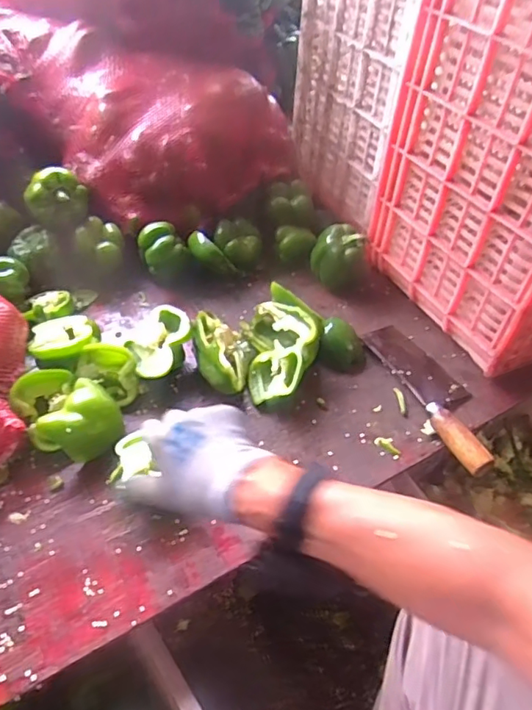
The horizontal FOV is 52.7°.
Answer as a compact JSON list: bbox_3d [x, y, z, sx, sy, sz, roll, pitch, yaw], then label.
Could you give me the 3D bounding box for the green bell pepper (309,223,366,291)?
[{"bbox_3d":[0.107,-0.146,0.790,0.080,0.069,0.073,12,47,5],"label":"green bell pepper"}]

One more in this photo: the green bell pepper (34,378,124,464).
[{"bbox_3d":[-0.193,0.074,0.583,0.062,0.049,0.078,23,49,14],"label":"green bell pepper"}]

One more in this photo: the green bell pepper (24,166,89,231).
[{"bbox_3d":[-0.290,-0.212,0.748,0.083,0.075,0.063,-14,51,-19],"label":"green bell pepper"}]

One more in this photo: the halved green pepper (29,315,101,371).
[{"bbox_3d":[-0.244,-0.010,0.657,0.076,0.043,0.076,-13,36,-3],"label":"halved green pepper"}]

